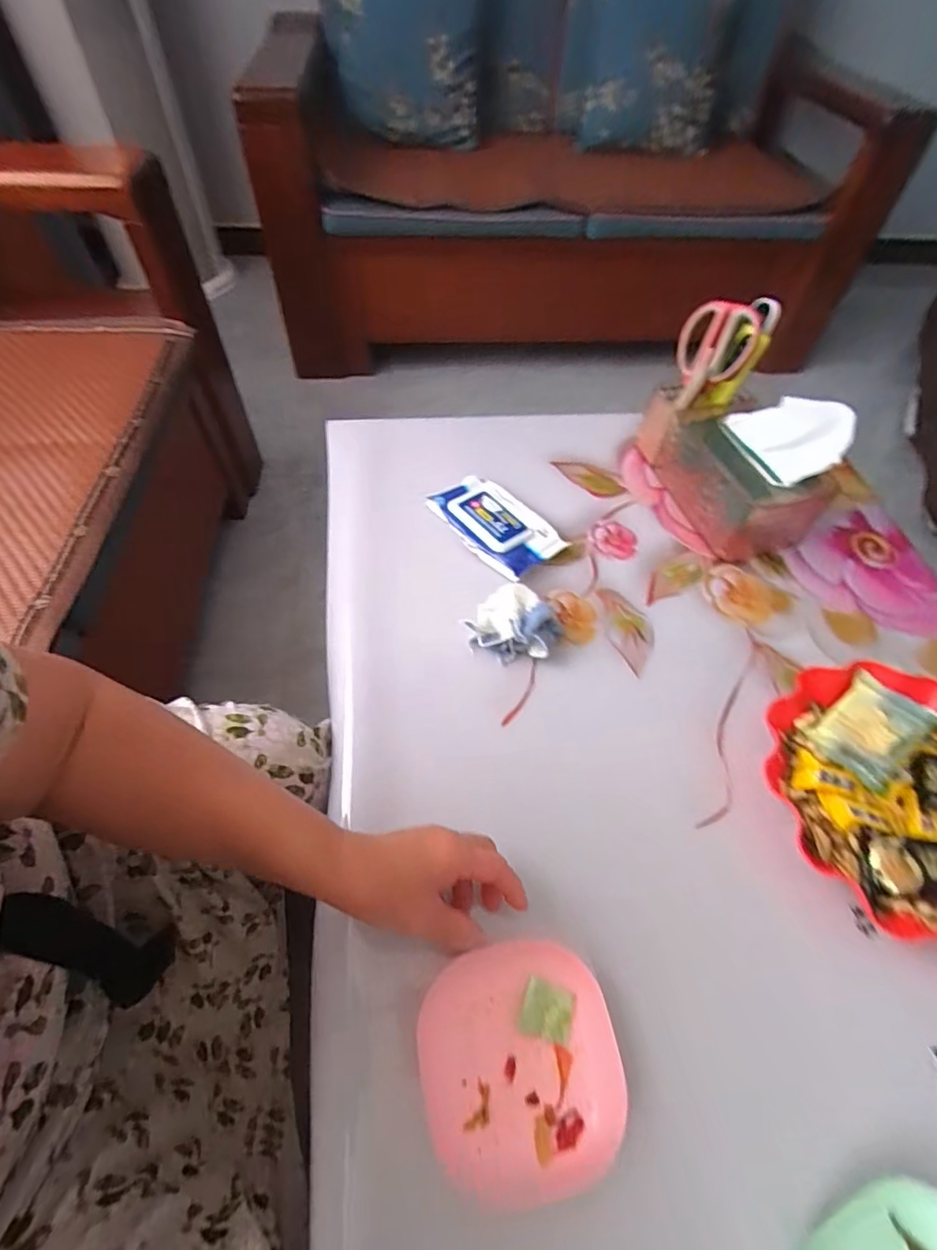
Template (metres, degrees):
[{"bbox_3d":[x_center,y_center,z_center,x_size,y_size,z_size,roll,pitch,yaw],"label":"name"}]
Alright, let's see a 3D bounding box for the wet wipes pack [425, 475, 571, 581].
[{"bbox_3d":[0.032,-0.118,0.624,0.092,0.028,0.149,-34,64,-23],"label":"wet wipes pack"}]

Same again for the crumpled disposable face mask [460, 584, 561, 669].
[{"bbox_3d":[0.049,-0.004,0.537,0.085,0.047,0.075,21,57,11],"label":"crumpled disposable face mask"}]

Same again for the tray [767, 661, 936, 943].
[{"bbox_3d":[0.376,0.144,0.454,0.206,0.049,0.227,-10,57,-10],"label":"tray"}]

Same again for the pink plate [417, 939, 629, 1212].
[{"bbox_3d":[0.035,0.289,0.355,0.128,0.018,0.128,1,56,-2],"label":"pink plate"}]

